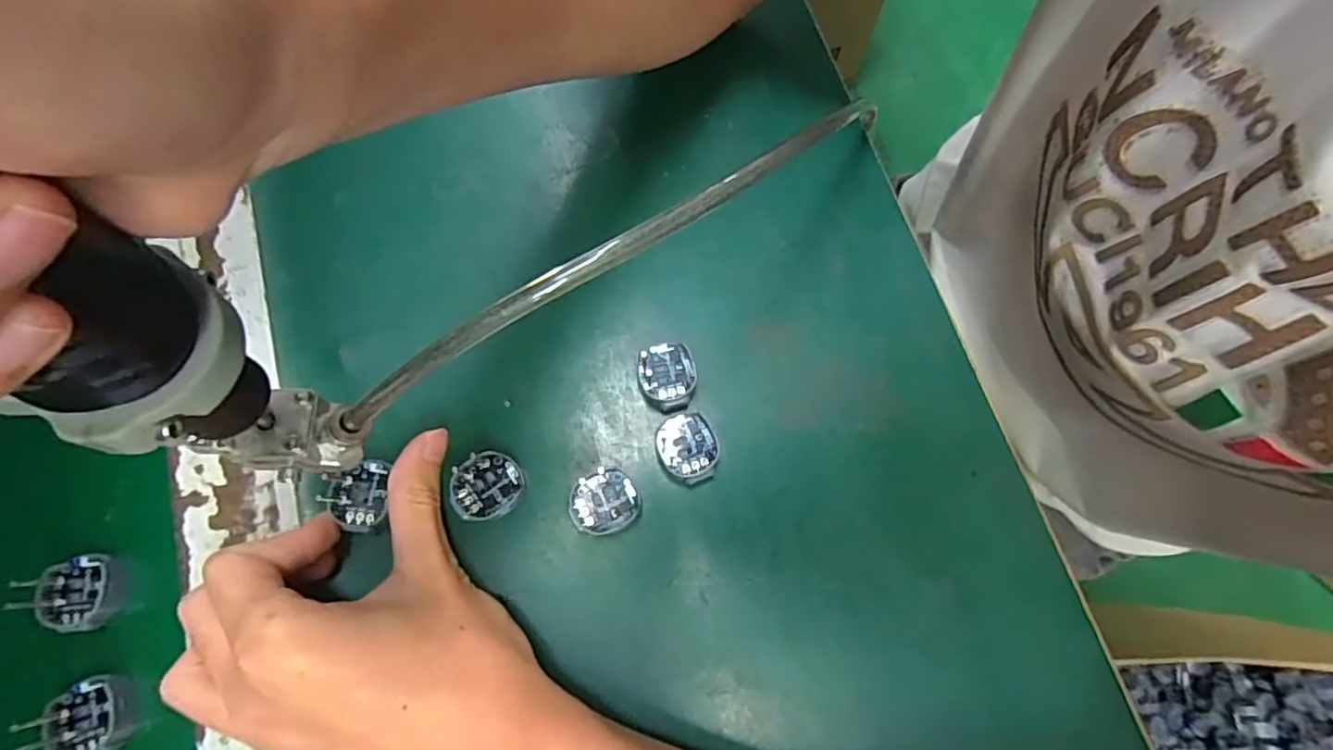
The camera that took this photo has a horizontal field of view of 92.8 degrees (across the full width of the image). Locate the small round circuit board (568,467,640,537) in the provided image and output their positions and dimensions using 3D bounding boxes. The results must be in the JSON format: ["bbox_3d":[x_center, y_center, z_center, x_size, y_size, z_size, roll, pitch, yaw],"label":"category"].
[{"bbox_3d":[-0.025,0.052,0.259,0.028,0.011,0.025,-34,78,-10],"label":"small round circuit board"}]

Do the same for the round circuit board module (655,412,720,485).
[{"bbox_3d":[0.009,0.031,0.267,0.025,0.010,0.028,-9,75,-4],"label":"round circuit board module"}]

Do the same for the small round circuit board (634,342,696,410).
[{"bbox_3d":[0.000,0.001,0.274,0.024,0.010,0.028,-9,75,-4],"label":"small round circuit board"}]

